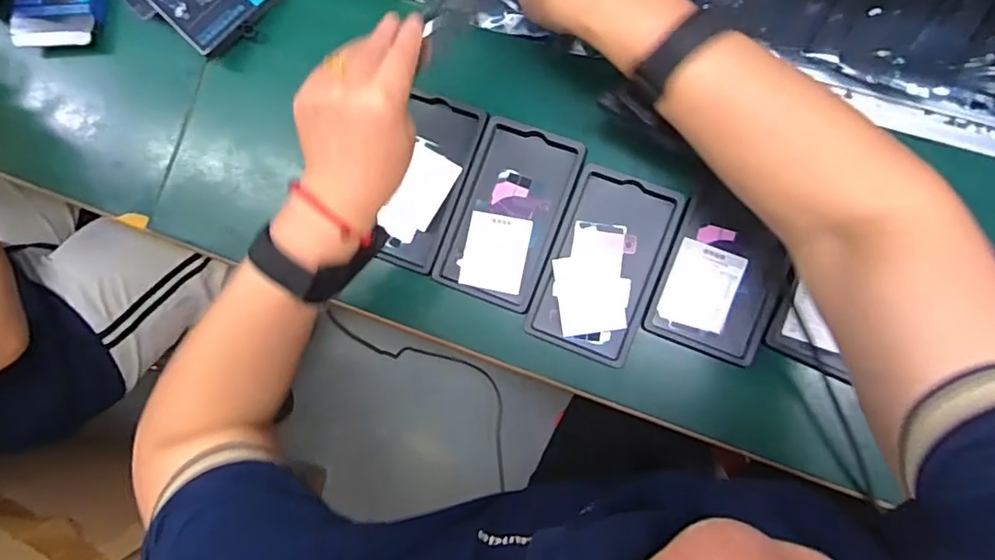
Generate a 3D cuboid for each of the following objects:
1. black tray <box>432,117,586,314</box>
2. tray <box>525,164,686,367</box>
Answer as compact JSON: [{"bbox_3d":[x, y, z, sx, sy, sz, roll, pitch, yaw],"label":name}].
[{"bbox_3d":[0.010,-0.060,0.500,0.095,0.014,0.159,20,88,9],"label":"black tray"},{"bbox_3d":[0.094,-0.014,0.487,0.091,0.014,0.160,20,88,9],"label":"tray"}]

